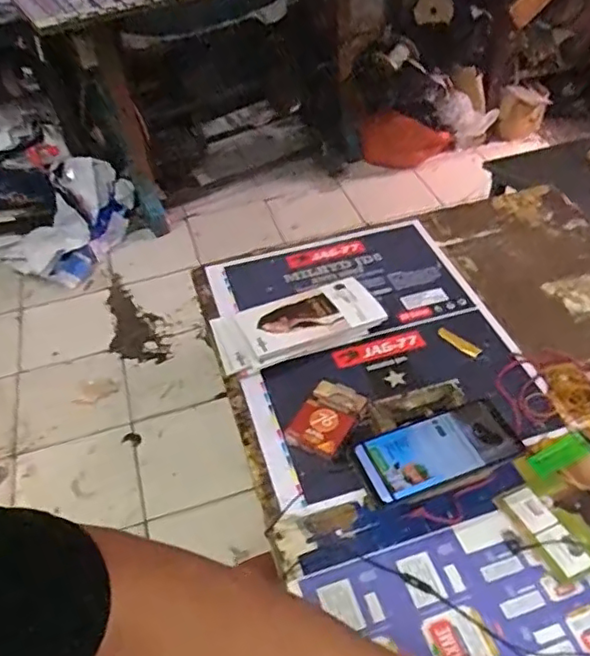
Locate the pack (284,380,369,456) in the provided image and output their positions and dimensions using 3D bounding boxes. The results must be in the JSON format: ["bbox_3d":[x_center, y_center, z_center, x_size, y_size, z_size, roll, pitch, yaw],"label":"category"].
[{"bbox_3d":[0.036,0.101,0.674,0.059,0.026,0.087,25,53,27],"label":"pack"}]

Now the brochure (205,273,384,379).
[{"bbox_3d":[-0.002,-0.010,0.787,0.204,0.025,0.107,-19,47,-12],"label":"brochure"}]

